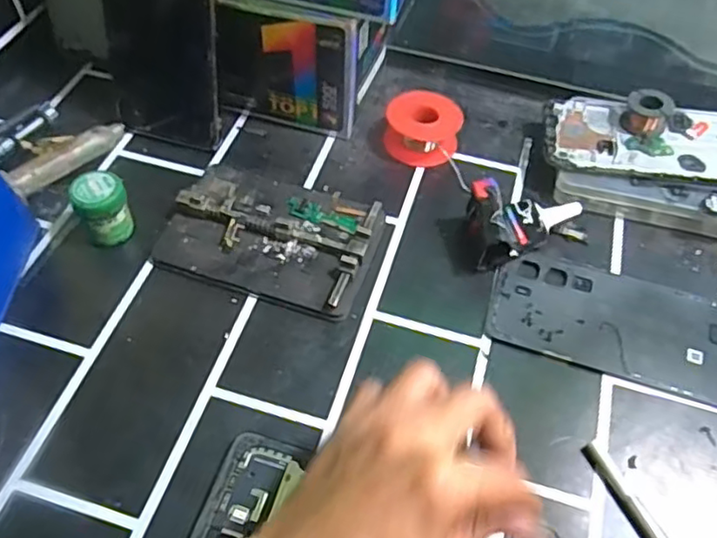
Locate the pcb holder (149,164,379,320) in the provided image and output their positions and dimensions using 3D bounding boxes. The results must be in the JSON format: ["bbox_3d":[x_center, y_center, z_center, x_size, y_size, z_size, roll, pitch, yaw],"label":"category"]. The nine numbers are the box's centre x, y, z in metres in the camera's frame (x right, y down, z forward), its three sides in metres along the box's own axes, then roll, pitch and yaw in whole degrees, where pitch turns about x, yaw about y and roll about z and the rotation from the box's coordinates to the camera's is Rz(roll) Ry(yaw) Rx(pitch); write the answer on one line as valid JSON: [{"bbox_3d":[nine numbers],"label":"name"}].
[{"bbox_3d":[-0.055,-0.024,0.409,0.128,0.021,0.091,17,55,9],"label":"pcb holder"}]

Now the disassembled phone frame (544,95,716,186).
[{"bbox_3d":[0.211,-0.090,0.445,0.155,0.010,0.078,12,55,6],"label":"disassembled phone frame"}]

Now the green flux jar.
[{"bbox_3d":[-0.158,-0.037,0.399,0.031,0.044,0.026,-25,59,-19],"label":"green flux jar"}]

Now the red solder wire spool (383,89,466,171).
[{"bbox_3d":[0.047,-0.102,0.466,0.053,0.030,0.048,9,54,4],"label":"red solder wire spool"}]

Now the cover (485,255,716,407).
[{"bbox_3d":[0.163,0.034,0.384,0.163,0.004,0.073,17,55,9],"label":"cover"}]

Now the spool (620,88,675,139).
[{"bbox_3d":[0.200,-0.107,0.447,0.030,0.024,0.025,27,58,16],"label":"spool"}]

